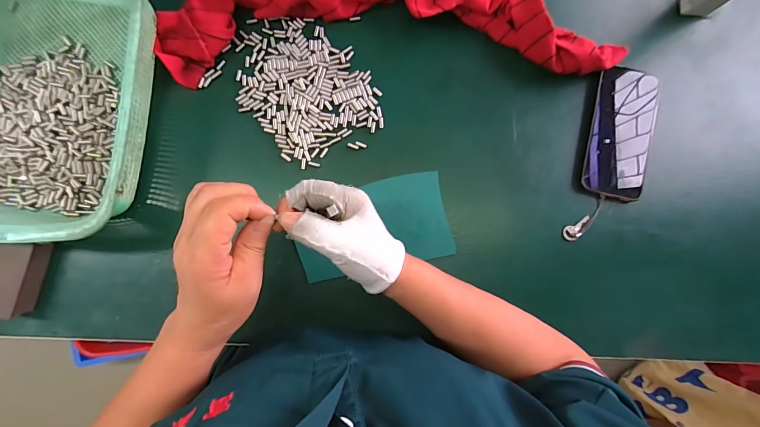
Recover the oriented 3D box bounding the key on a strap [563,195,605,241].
[{"bbox_3d":[0.246,0.008,0.421,0.066,0.008,0.018,-41,89,-7],"label":"key on a strap"}]

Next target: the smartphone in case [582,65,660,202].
[{"bbox_3d":[0.291,-0.098,0.426,0.076,0.018,0.153,12,84,-3],"label":"smartphone in case"}]

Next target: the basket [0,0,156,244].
[{"bbox_3d":[-0.342,-0.122,0.352,0.214,0.084,0.288,5,84,-4],"label":"basket"}]

